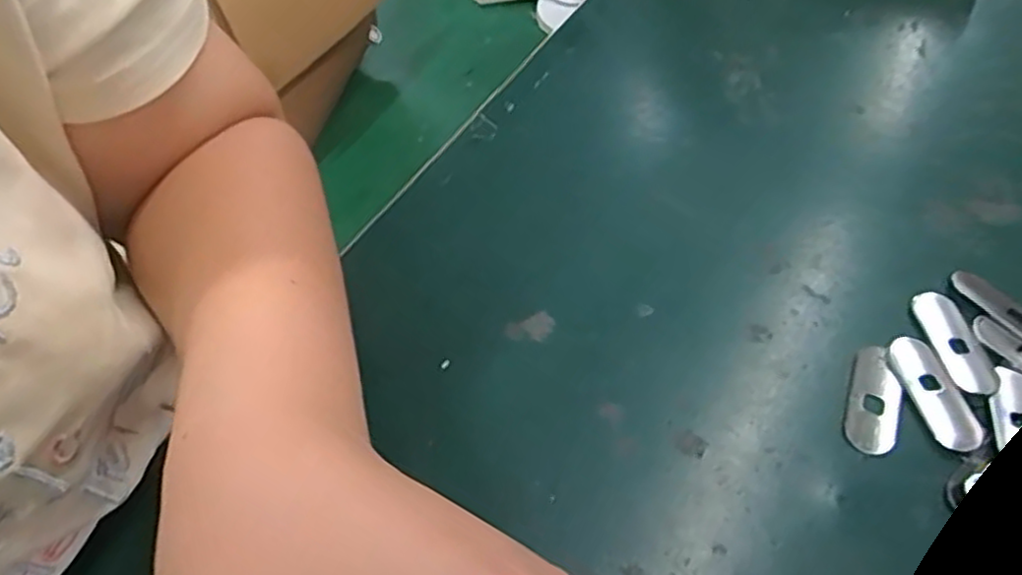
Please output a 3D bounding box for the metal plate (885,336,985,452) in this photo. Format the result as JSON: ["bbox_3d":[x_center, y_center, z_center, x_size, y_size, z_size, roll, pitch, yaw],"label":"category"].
[{"bbox_3d":[0.167,0.041,0.275,0.019,0.004,0.049,-13,53,-6],"label":"metal plate"}]

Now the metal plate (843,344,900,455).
[{"bbox_3d":[0.145,0.044,0.276,0.019,0.004,0.047,15,55,15],"label":"metal plate"}]

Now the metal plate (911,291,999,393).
[{"bbox_3d":[0.184,0.021,0.288,0.018,0.004,0.051,-6,53,-1],"label":"metal plate"}]

